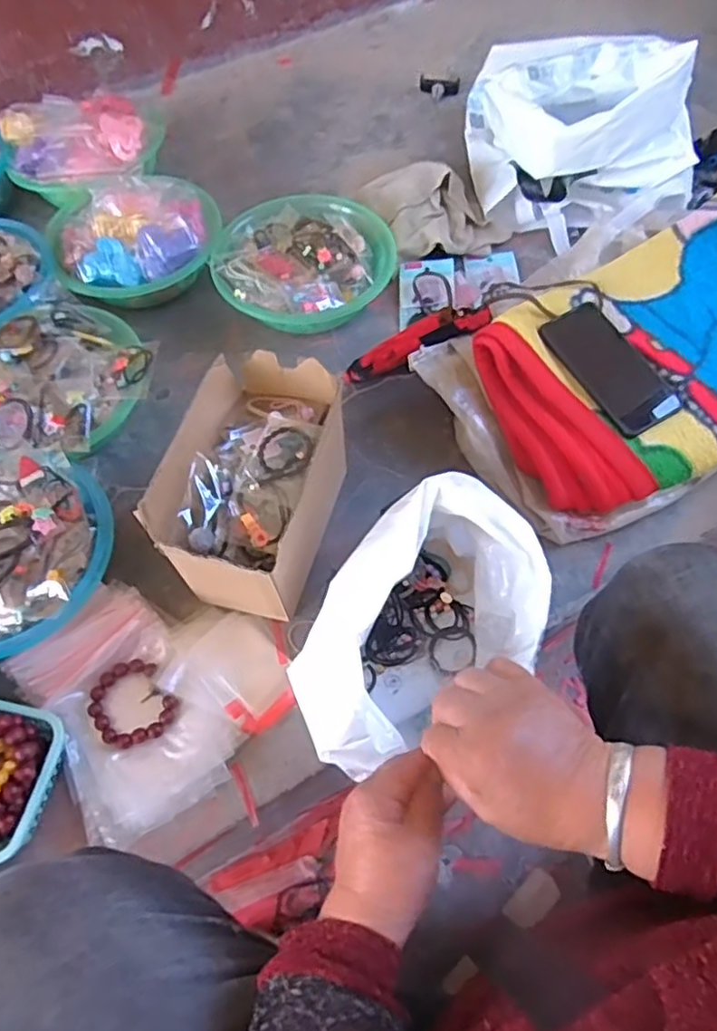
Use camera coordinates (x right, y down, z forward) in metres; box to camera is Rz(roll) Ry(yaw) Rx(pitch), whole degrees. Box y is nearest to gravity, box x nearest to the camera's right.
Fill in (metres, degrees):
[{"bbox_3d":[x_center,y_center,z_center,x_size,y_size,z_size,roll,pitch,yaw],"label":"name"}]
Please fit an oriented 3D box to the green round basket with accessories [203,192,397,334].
[{"bbox_3d":[-0.082,-0.338,0.893,0.214,0.081,0.230,-1,61,2],"label":"green round basket with accessories"}]

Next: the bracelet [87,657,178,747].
[{"bbox_3d":[-0.223,0.185,0.640,0.073,0.014,0.079,-1,61,2],"label":"bracelet"}]

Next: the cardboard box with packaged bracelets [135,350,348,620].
[{"bbox_3d":[-0.099,-0.025,0.655,0.124,0.164,0.212,14,63,11],"label":"cardboard box with packaged bracelets"}]

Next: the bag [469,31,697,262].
[{"bbox_3d":[0.324,-0.574,0.963,0.288,0.163,0.368,-3,61,2],"label":"bag"}]

